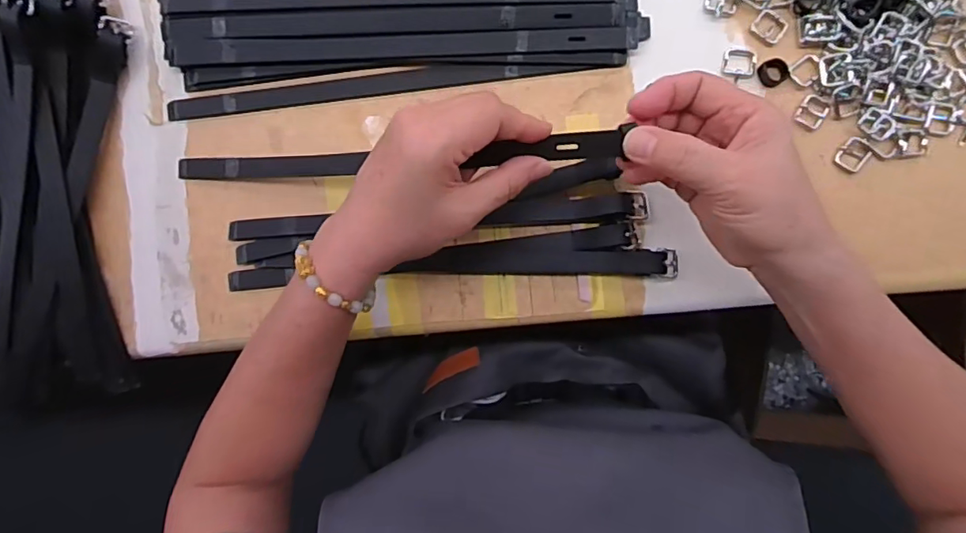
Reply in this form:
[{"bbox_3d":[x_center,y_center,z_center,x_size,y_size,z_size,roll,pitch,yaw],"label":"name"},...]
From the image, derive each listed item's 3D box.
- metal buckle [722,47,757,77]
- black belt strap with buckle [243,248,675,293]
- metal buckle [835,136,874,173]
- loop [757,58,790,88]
[{"bbox_3d":[0.181,-0.144,0.370,0.023,0.004,0.020,7,94,5],"label":"metal buckle"},{"bbox_3d":[-0.029,0.000,0.395,0.334,0.012,0.024,-2,93,5],"label":"black belt strap with buckle"},{"bbox_3d":[0.257,-0.077,0.363,0.019,0.004,0.022,35,96,2],"label":"metal buckle"},{"bbox_3d":[0.204,-0.136,0.366,0.020,0.005,0.019,0,93,5],"label":"loop"}]

